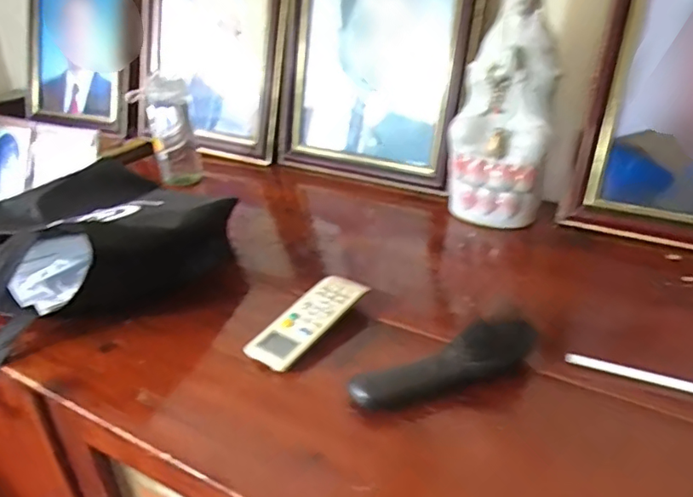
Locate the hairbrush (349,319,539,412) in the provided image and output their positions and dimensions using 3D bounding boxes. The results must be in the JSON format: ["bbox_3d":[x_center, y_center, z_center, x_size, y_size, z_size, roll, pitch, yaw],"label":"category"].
[{"bbox_3d":[0.084,0.094,0.419,0.159,0.043,0.031,-9,30,-13],"label":"hairbrush"}]

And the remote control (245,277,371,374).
[{"bbox_3d":[-0.035,0.065,0.490,0.047,0.022,0.127,19,35,33],"label":"remote control"}]

